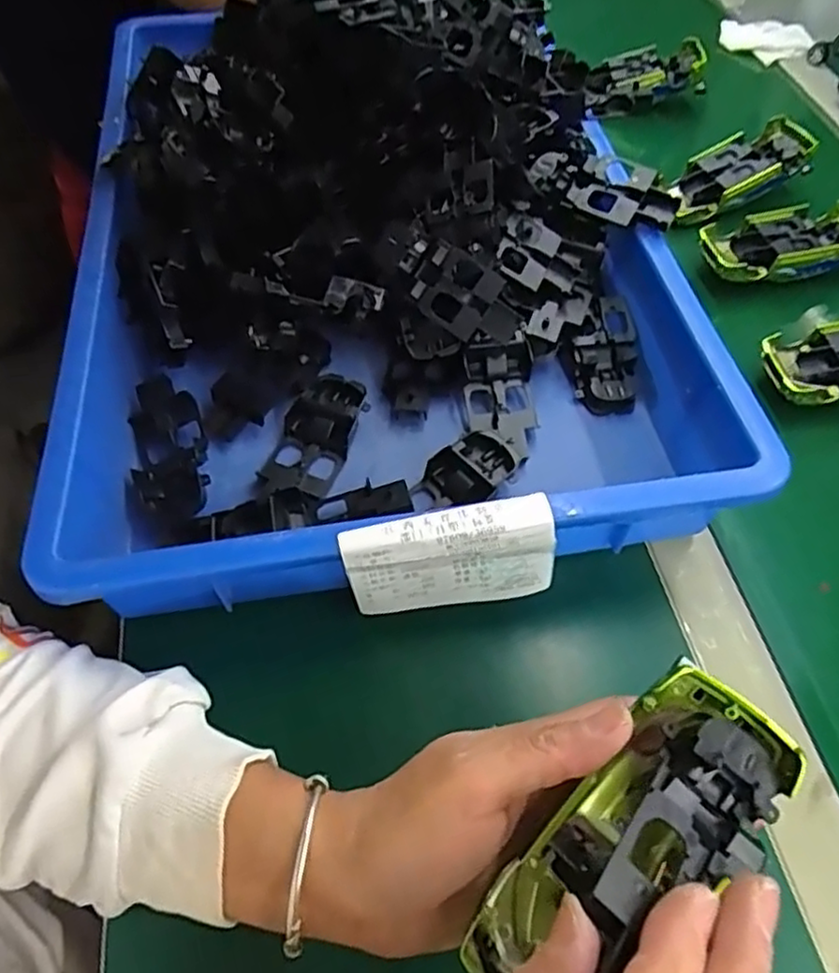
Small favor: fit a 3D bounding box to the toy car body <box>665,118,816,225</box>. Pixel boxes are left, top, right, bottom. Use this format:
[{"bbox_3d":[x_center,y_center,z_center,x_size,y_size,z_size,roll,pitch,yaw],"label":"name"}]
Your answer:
[{"bbox_3d":[0.273,-0.268,0.578,0.127,0.026,0.057,-29,60,3],"label":"toy car body"}]

